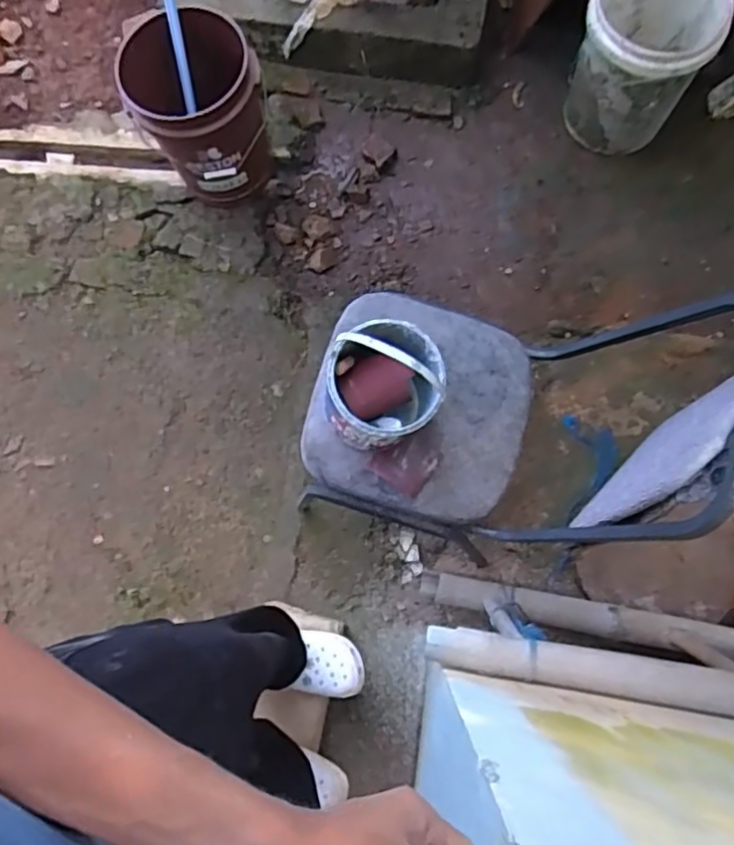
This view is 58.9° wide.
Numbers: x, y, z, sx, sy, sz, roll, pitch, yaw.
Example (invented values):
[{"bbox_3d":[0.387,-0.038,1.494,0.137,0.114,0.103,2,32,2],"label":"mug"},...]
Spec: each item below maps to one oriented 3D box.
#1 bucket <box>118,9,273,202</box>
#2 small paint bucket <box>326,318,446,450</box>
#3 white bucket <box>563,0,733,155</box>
[{"bbox_3d":[-0.409,-0.767,1.650,0.303,0.404,0.313,-1,77,3],"label":"bucket"},{"bbox_3d":[0.028,-0.068,1.047,0.180,0.256,0.177,-1,77,3],"label":"small paint bucket"},{"bbox_3d":[0.677,-0.915,1.626,0.292,0.345,0.303,-1,77,3],"label":"white bucket"}]

